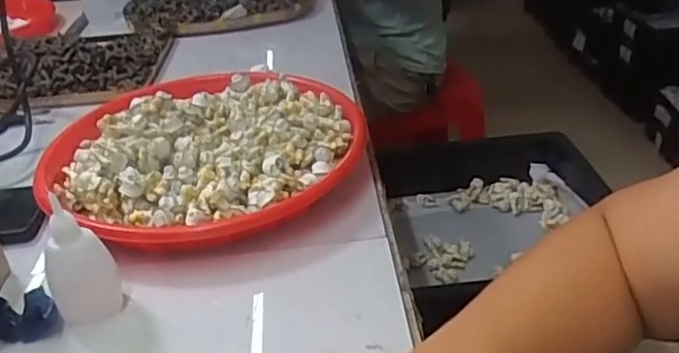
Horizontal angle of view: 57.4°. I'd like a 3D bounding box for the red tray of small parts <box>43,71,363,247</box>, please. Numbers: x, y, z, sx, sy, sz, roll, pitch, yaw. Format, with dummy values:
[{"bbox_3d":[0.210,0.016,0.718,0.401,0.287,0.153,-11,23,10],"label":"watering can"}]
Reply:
[{"bbox_3d":[-0.114,-0.030,0.561,0.274,0.054,0.246,-27,39,-32],"label":"red tray of small parts"}]

